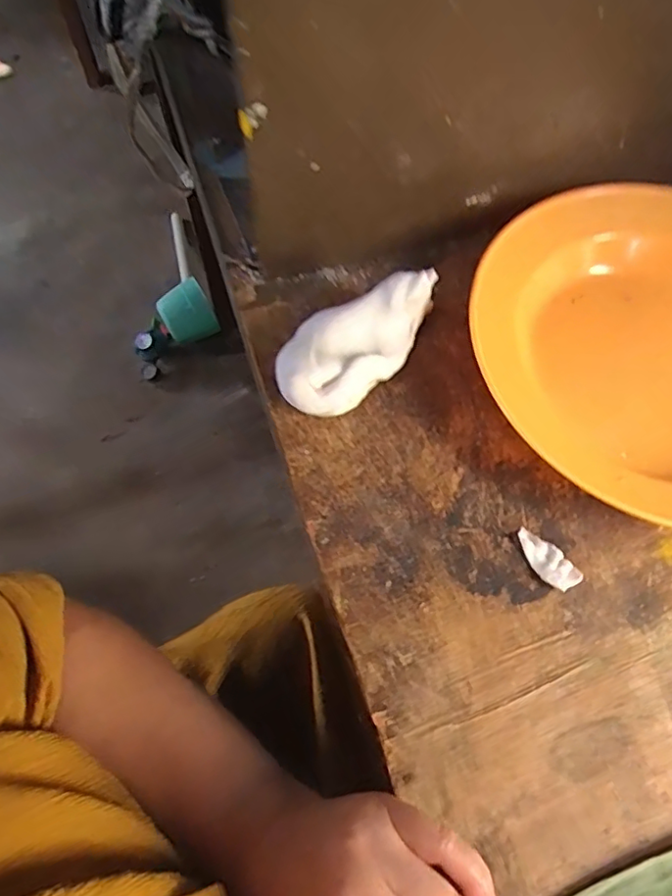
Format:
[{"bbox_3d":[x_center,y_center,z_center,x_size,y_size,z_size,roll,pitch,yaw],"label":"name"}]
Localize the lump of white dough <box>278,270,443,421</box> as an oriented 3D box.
[{"bbox_3d":[0.011,-0.059,0.325,0.102,0.046,0.055,-33,68,-15],"label":"lump of white dough"}]

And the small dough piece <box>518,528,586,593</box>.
[{"bbox_3d":[0.106,0.056,0.295,0.018,0.005,0.035,-33,68,-15],"label":"small dough piece"}]

